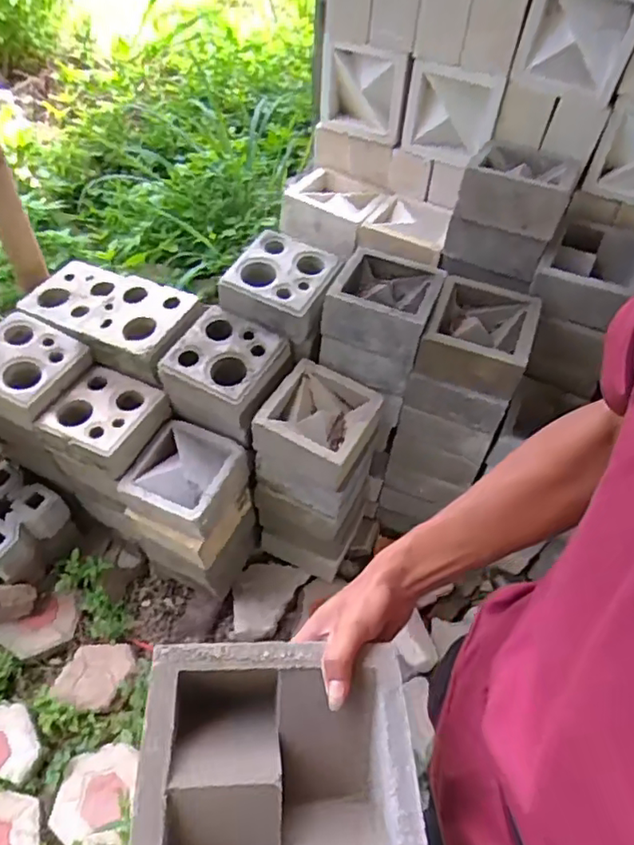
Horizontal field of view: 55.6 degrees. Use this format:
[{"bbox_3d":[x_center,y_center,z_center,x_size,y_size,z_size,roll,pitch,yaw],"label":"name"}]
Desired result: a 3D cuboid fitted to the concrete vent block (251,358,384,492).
[{"bbox_3d":[0.008,-0.004,1.272,0.205,0.111,0.227,23,54,14],"label":"concrete vent block"}]

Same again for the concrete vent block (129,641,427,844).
[{"bbox_3d":[-0.028,0.273,0.442,0.194,0.071,0.195,1,49,-6],"label":"concrete vent block"}]

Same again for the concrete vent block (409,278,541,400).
[{"bbox_3d":[0.336,-0.177,1.255,0.205,0.107,0.242,18,53,10],"label":"concrete vent block"}]

